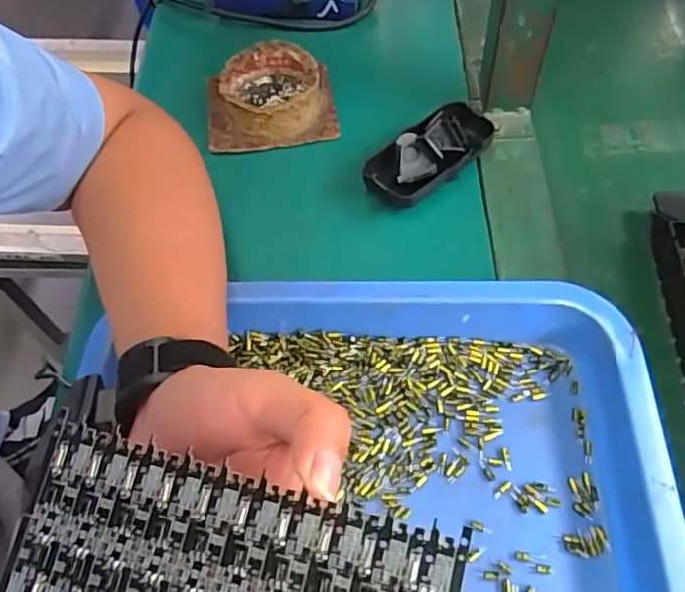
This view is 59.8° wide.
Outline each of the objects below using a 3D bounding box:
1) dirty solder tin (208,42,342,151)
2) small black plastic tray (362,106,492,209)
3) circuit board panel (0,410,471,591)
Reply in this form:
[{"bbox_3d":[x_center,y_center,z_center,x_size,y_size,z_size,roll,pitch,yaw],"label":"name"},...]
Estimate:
[{"bbox_3d":[-0.064,-0.176,0.516,0.110,0.036,0.093,-6,59,-2],"label":"dirty solder tin"},{"bbox_3d":[0.070,-0.109,0.481,0.114,0.029,0.051,-39,65,-20],"label":"small black plastic tray"},{"bbox_3d":[-0.045,0.102,0.213,0.162,0.004,0.073,12,78,15],"label":"circuit board panel"}]

